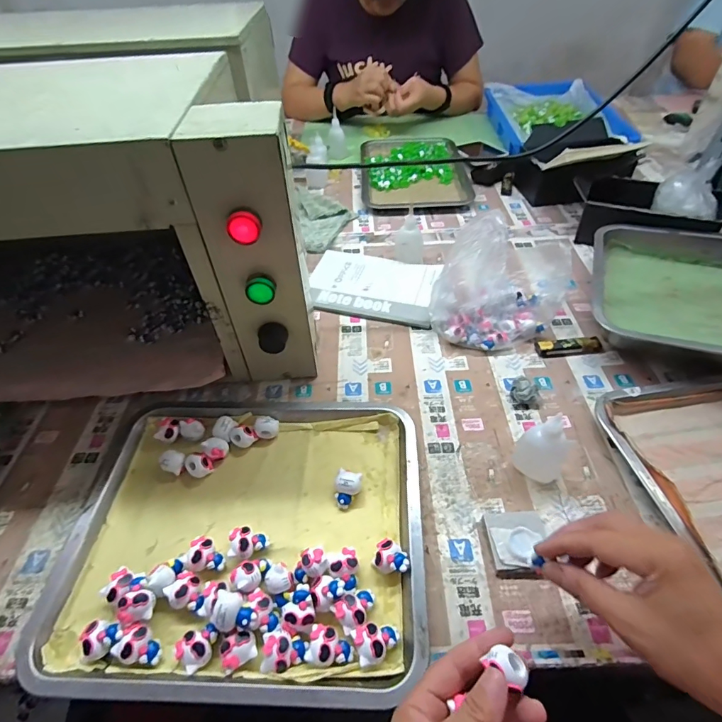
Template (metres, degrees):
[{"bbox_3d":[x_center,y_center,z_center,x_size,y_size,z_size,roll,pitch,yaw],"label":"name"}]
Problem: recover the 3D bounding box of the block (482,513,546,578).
[{"bbox_3d":[0.139,0.160,0.375,0.050,0.016,0.055,-1,49,1],"label":"block"}]

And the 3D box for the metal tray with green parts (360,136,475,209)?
[{"bbox_3d":[0.108,-0.417,0.889,0.209,0.033,0.329,-1,49,0],"label":"metal tray with green parts"}]

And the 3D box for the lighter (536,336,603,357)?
[{"bbox_3d":[0.265,-0.018,0.538,0.082,0.014,0.020,-3,49,-1],"label":"lighter"}]

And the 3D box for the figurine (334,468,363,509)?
[{"bbox_3d":[-0.012,0.123,0.408,0.023,0.025,0.033,10,50,10],"label":"figurine"}]

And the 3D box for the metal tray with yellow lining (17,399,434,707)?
[{"bbox_3d":[-0.101,0.145,0.393,0.316,0.032,0.269,1,49,2],"label":"metal tray with yellow lining"}]

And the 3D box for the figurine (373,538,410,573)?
[{"bbox_3d":[0.026,0.167,0.357,0.028,0.023,0.025,15,51,14],"label":"figurine"}]

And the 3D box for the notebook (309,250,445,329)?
[{"bbox_3d":[0.017,-0.115,0.634,0.188,0.008,0.138,11,50,11],"label":"notebook"}]

